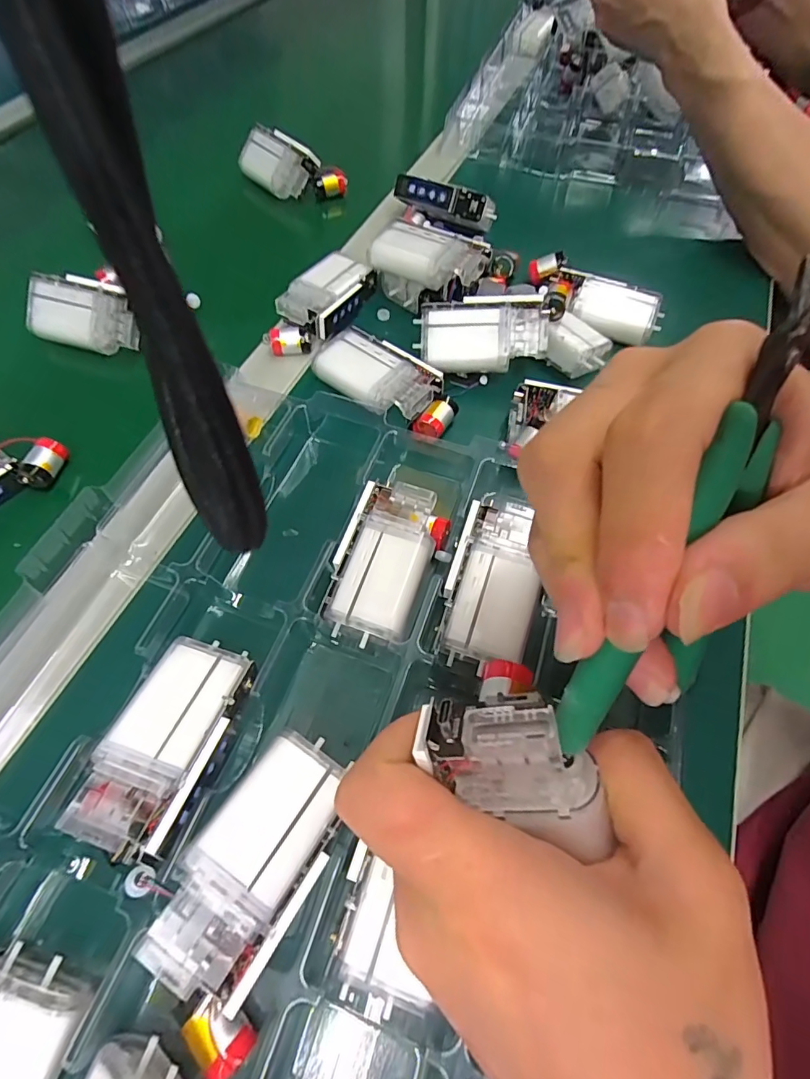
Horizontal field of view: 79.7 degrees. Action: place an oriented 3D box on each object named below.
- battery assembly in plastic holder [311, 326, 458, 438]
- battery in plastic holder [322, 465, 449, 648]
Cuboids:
[{"bbox_3d":[-0.011,-0.100,0.312,0.098,0.022,0.040,34,64,16],"label":"battery assembly in plastic holder"},{"bbox_3d":[-0.008,0.011,0.244,0.048,0.025,0.079,16,61,7],"label":"battery in plastic holder"}]

